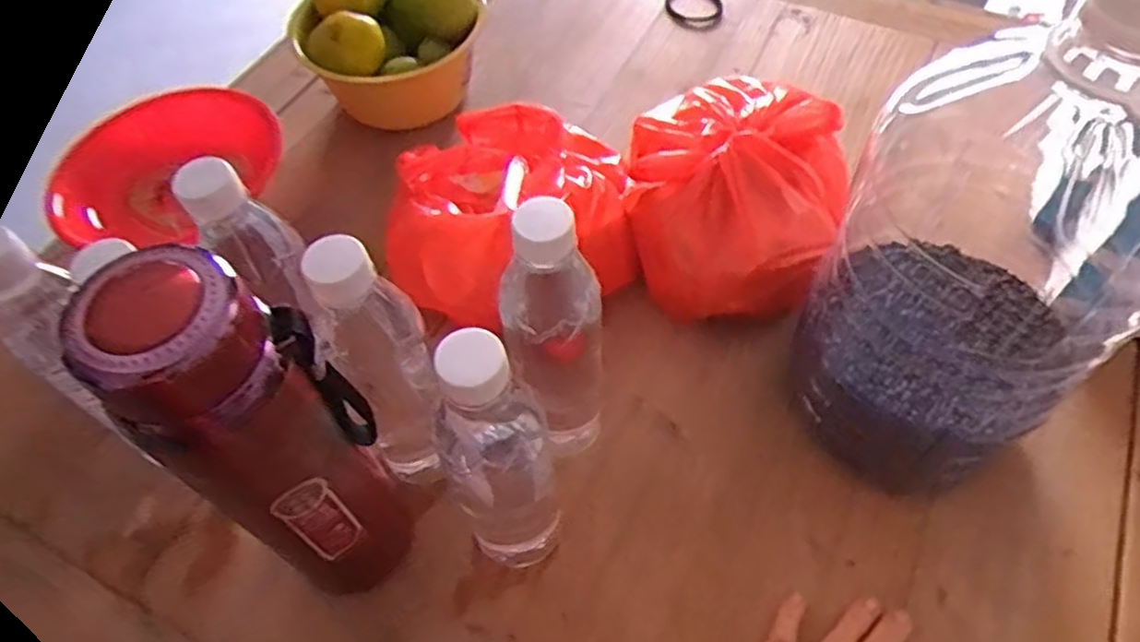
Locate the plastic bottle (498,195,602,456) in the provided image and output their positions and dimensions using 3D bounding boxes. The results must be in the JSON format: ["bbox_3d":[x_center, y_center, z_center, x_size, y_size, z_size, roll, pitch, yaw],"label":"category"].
[{"bbox_3d":[-0.008,0.014,0.468,0.058,0.238,0.058,-5,55,1],"label":"plastic bottle"}]

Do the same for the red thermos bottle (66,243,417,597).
[{"bbox_3d":[-0.148,0.079,0.397,0.071,0.291,0.084,30,61,20],"label":"red thermos bottle"}]

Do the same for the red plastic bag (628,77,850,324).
[{"bbox_3d":[0.134,-0.108,0.613,0.172,0.112,0.212,5,56,8],"label":"red plastic bag"}]

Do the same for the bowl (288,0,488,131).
[{"bbox_3d":[-0.178,-0.282,0.757,0.175,0.126,0.188,0,55,1],"label":"bowl"}]

